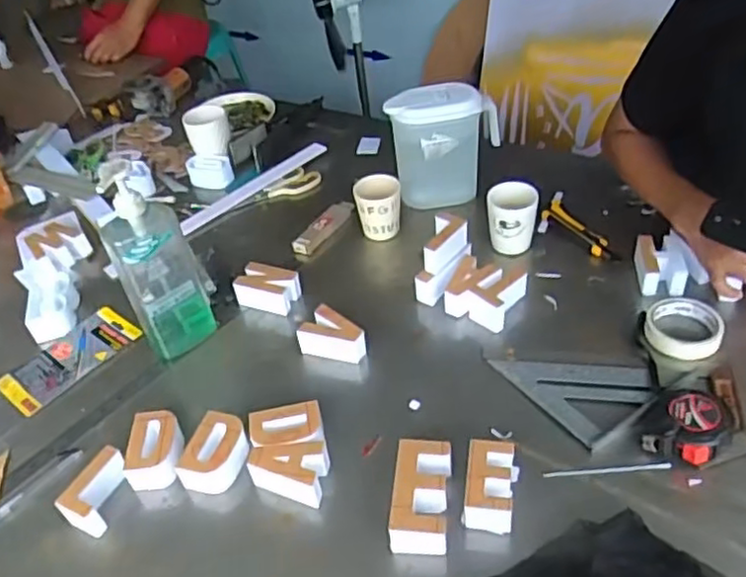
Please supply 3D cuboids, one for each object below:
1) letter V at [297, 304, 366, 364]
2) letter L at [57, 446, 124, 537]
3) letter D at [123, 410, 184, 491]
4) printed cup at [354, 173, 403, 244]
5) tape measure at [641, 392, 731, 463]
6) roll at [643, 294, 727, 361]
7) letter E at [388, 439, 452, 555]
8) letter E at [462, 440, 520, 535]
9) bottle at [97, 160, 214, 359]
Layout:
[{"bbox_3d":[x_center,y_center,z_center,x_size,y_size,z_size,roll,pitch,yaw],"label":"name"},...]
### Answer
[{"bbox_3d":[-0.057,0.069,0.906,0.092,0.046,0.059,25,50,31],"label":"letter V"},{"bbox_3d":[-0.313,0.229,0.759,0.048,0.046,0.089,10,44,18],"label":"letter L"},{"bbox_3d":[-0.258,0.193,0.794,0.061,0.044,0.085,-7,41,0],"label":"letter D"},{"bbox_3d":[0.010,-0.132,1.089,0.072,0.086,0.068,-4,41,3],"label":"printed cup"},{"bbox_3d":[0.355,0.158,0.750,0.075,0.045,0.091,30,53,34],"label":"tape measure"},{"bbox_3d":[0.408,0.051,0.874,0.093,0.024,0.098,-4,41,3],"label":"roll"},{"bbox_3d":[0.052,0.223,0.714,0.059,0.050,0.113,2,42,10],"label":"letter E"},{"bbox_3d":[0.127,0.212,0.715,0.051,0.045,0.090,5,42,13],"label":"letter E"},{"bbox_3d":[-0.283,-0.036,0.878,0.102,0.272,0.074,-18,42,-13],"label":"bottle"}]

